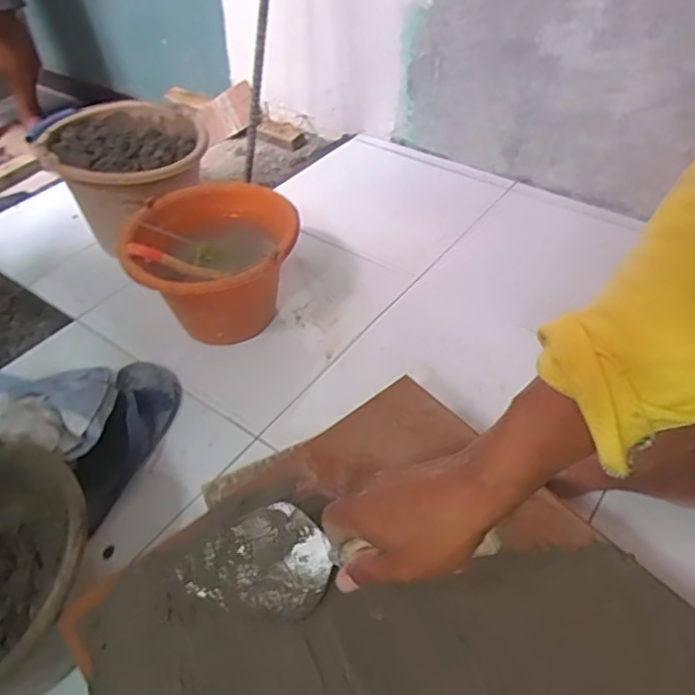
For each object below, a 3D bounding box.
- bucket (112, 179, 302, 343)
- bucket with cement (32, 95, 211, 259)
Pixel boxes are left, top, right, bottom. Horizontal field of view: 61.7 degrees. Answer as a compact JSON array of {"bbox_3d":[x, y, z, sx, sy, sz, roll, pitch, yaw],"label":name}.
[{"bbox_3d":[-0.197,-0.116,0.888,0.239,0.158,0.248,-1,46,1],"label":"bucket"},{"bbox_3d":[-0.376,-0.275,1.050,0.260,0.204,0.333,-17,48,-16],"label":"bucket with cement"}]

